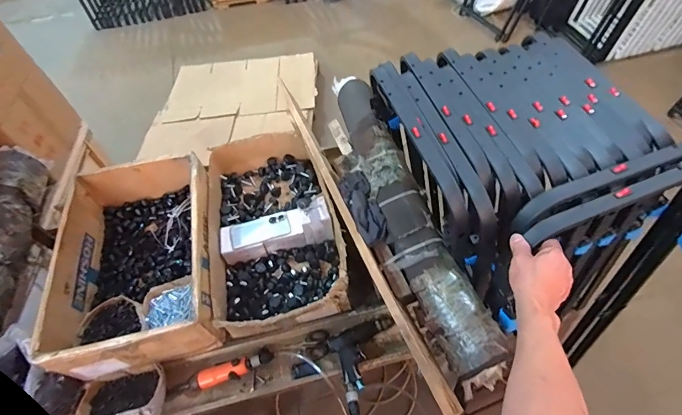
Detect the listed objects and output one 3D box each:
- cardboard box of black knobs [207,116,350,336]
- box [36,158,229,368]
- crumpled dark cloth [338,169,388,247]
[{"bbox_3d":[-0.189,0.045,1.031,0.342,0.137,0.595,-12,55,-3],"label":"cardboard box of black knobs"},{"bbox_3d":[-0.522,0.123,0.972,0.376,0.166,0.545,-14,55,-5],"label":"box"},{"bbox_3d":[0.054,-0.009,0.933,0.078,0.032,0.226,-18,55,-8],"label":"crumpled dark cloth"}]

